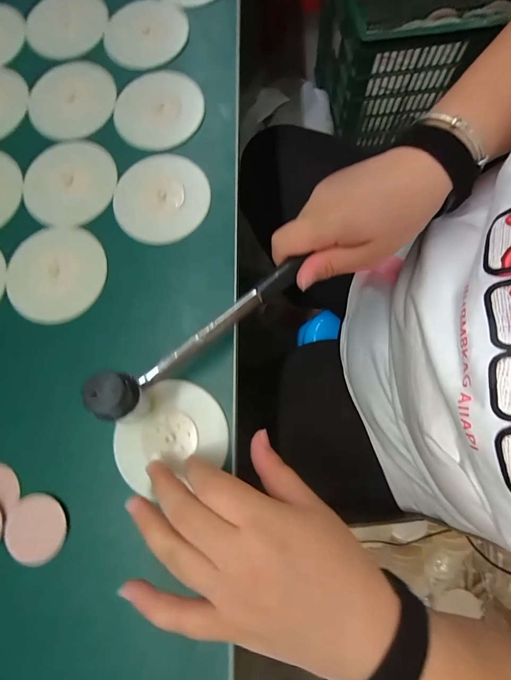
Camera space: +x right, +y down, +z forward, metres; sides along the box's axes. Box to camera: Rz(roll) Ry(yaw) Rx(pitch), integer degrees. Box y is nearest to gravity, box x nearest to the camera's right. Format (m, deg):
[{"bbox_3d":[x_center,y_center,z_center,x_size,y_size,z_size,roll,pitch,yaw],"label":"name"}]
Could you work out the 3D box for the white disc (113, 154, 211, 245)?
[{"bbox_3d":[-0.084,-0.129,0.292,0.077,0.007,0.088,43,82,9],"label":"white disc"}]

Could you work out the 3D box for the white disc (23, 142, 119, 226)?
[{"bbox_3d":[-0.172,-0.145,0.299,0.081,0.005,0.085,0,78,1],"label":"white disc"}]

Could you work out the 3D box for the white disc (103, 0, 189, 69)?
[{"bbox_3d":[-0.113,-0.323,0.339,0.084,0.009,0.083,-3,78,1],"label":"white disc"}]

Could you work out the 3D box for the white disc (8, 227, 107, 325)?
[{"bbox_3d":[-0.173,-0.058,0.283,0.082,0.004,0.085,-3,76,0],"label":"white disc"}]

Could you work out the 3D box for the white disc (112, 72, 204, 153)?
[{"bbox_3d":[-0.093,-0.223,0.315,0.077,0.011,0.087,26,79,7],"label":"white disc"}]

